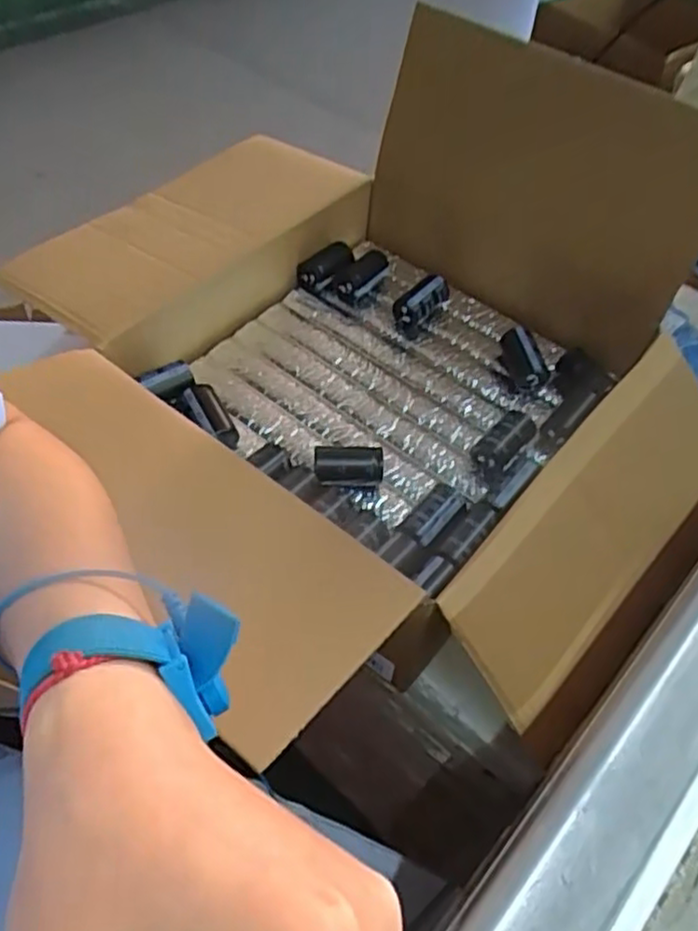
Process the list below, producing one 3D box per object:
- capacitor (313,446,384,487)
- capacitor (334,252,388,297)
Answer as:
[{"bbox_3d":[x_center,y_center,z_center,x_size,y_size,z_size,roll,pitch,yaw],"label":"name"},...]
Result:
[{"bbox_3d":[-0.001,0.003,0.540,0.052,0.029,0.026,-2,53,-7],"label":"capacitor"},{"bbox_3d":[0.013,-0.180,0.677,0.050,0.031,0.028,-35,62,-27],"label":"capacitor"}]

